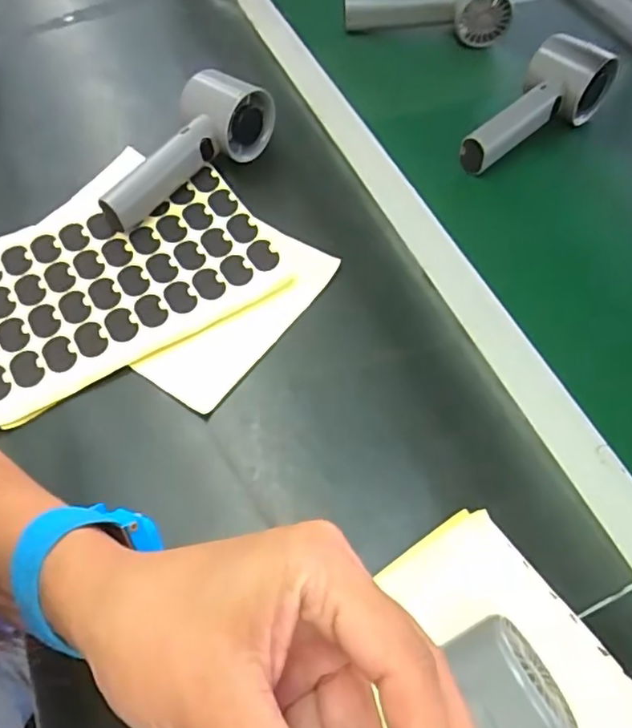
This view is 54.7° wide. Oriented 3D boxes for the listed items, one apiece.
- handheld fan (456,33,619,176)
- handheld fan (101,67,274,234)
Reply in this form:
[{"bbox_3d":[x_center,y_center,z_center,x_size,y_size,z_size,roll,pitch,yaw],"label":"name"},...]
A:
[{"bbox_3d":[0.186,-0.205,0.511,0.058,0.060,0.159,33,66,22],"label":"handheld fan"},{"bbox_3d":[-0.108,-0.170,0.477,0.057,0.049,0.157,39,67,23],"label":"handheld fan"}]

